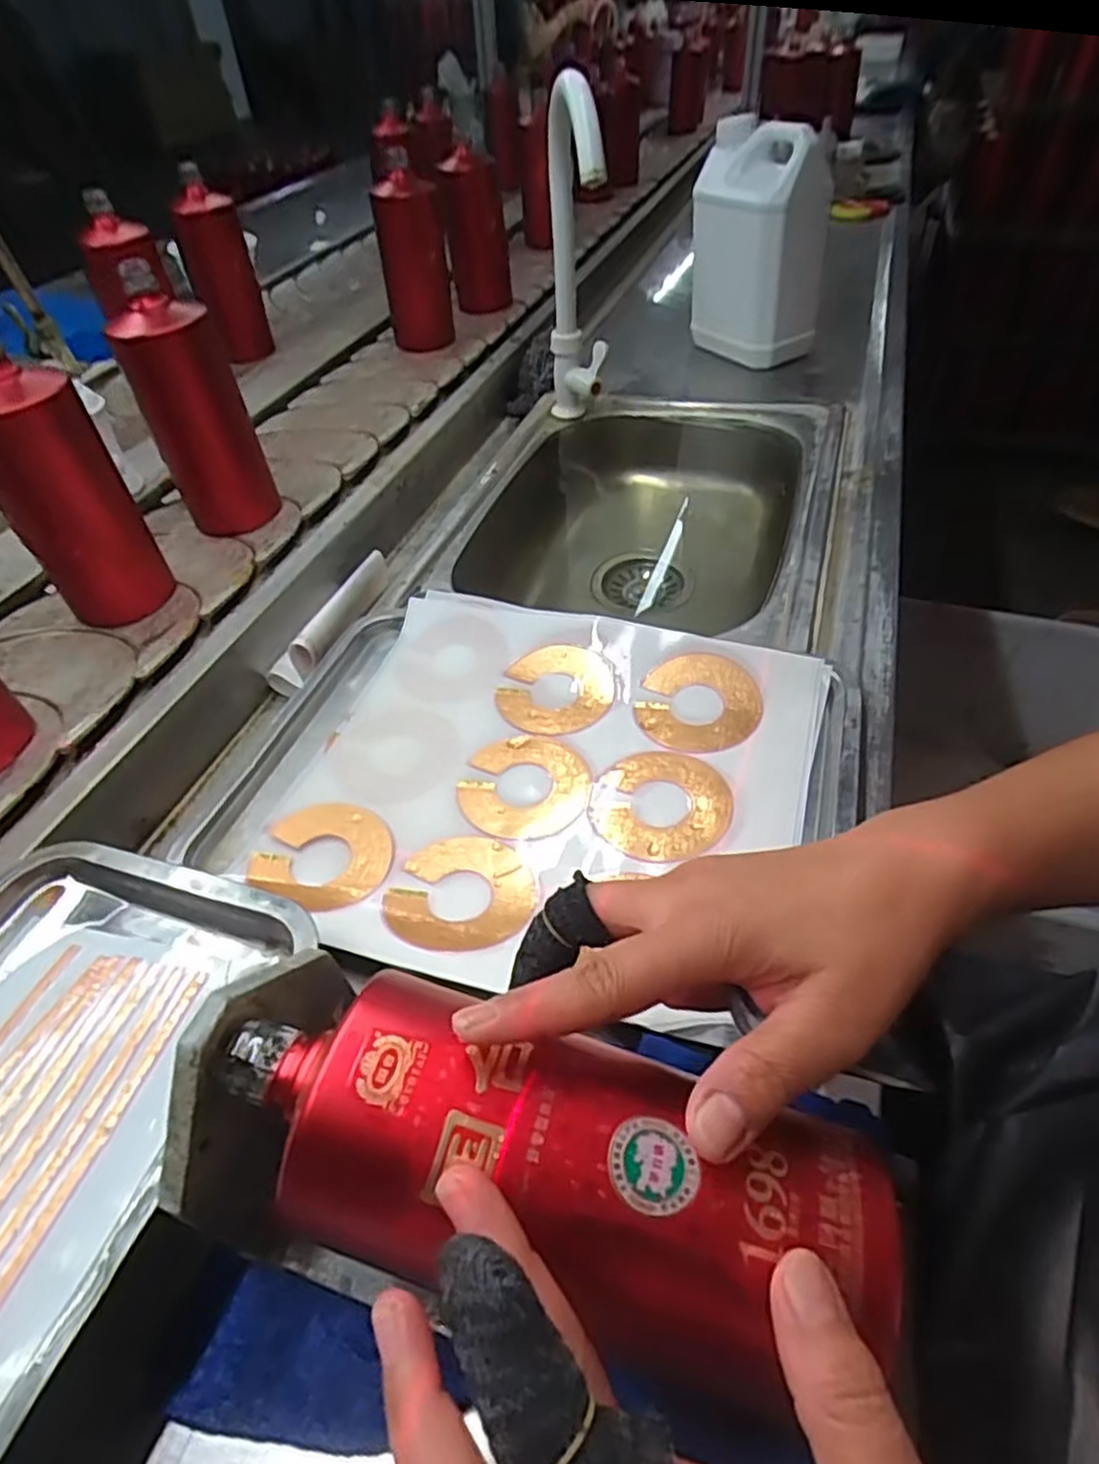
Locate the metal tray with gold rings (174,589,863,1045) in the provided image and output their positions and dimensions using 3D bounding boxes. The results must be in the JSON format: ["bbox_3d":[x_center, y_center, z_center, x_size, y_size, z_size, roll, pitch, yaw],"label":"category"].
[{"bbox_3d":[-0.023,0.023,0.470,0.381,0.033,0.284,15,49,17],"label":"metal tray with gold rings"}]

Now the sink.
[{"bbox_3d":[0.099,-0.194,0.764,0.331,0.143,0.428,12,51,13],"label":"sink"}]

